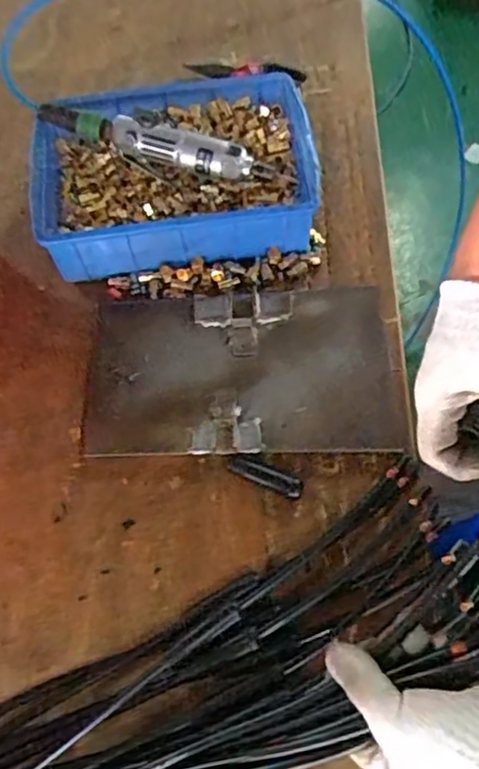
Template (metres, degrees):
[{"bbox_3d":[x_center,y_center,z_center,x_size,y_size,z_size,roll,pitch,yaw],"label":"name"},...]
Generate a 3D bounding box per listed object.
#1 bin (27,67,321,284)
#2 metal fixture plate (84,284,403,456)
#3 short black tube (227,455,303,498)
[{"bbox_3d":[-0.071,-0.225,0.697,0.300,0.093,0.221,-7,63,-1],"label":"bin"},{"bbox_3d":[0.001,-0.021,0.641,0.301,0.030,0.186,-1,63,2],"label":"metal fixture plate"},{"bbox_3d":[0.023,0.084,0.585,0.072,0.020,0.019,26,67,14],"label":"short black tube"}]

